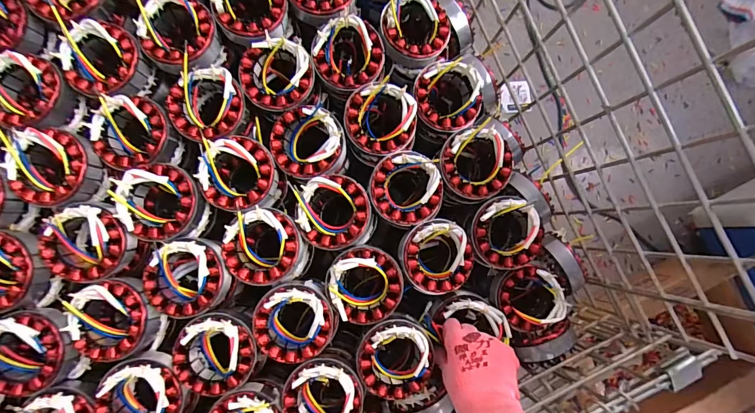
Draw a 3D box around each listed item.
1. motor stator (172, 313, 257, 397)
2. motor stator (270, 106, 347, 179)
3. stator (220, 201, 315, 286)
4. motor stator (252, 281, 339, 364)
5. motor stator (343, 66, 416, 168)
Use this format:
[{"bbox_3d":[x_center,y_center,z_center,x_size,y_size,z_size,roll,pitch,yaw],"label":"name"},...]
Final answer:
[{"bbox_3d":[-0.179,0.162,0.420,0.086,0.048,0.085,0,85,-5],"label":"motor stator"},{"bbox_3d":[-0.082,-0.075,0.456,0.087,0.044,0.082,4,85,-5],"label":"motor stator"},{"bbox_3d":[-0.128,0.046,0.444,0.092,0.054,0.085,-6,86,-6],"label":"stator"},{"bbox_3d":[-0.092,0.130,0.430,0.087,0.057,0.087,0,85,-5],"label":"motor stator"},{"bbox_3d":[0.002,-0.104,0.484,0.087,0.086,0.086,-20,87,-7],"label":"motor stator"}]

